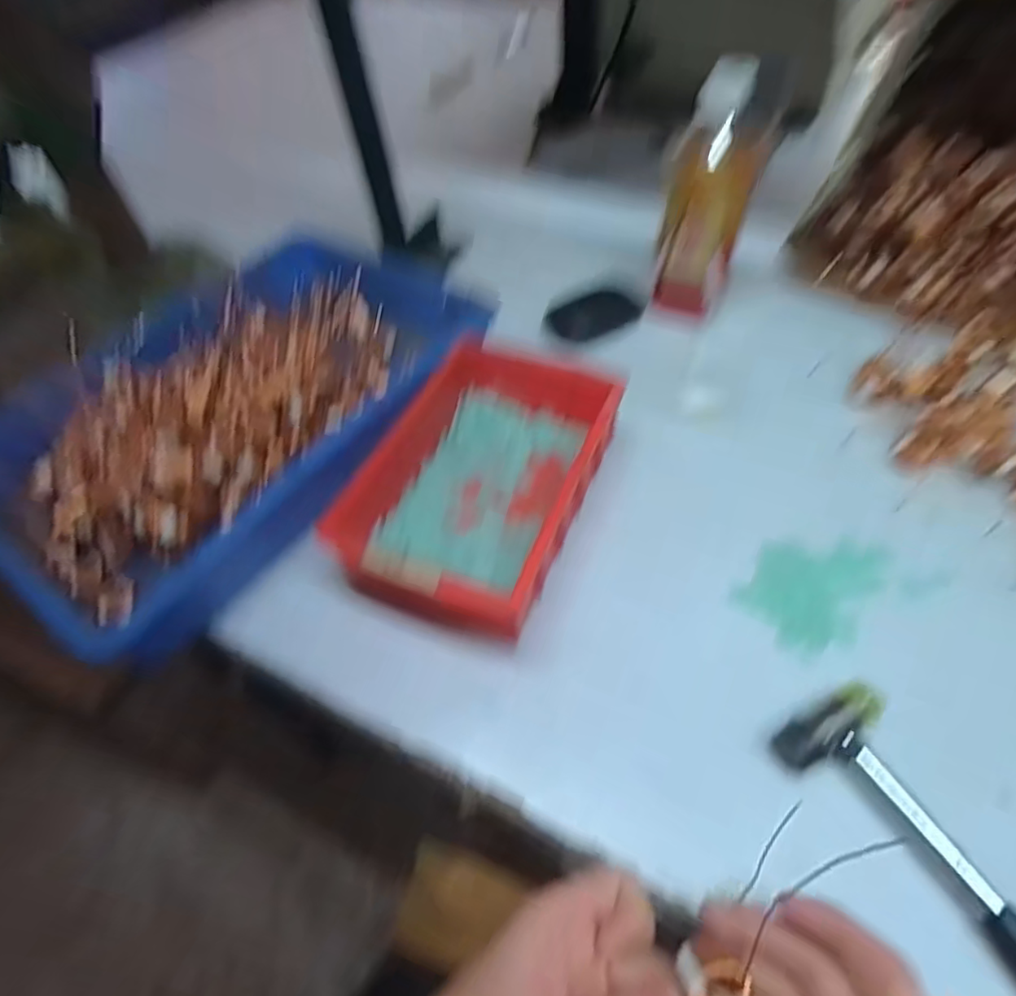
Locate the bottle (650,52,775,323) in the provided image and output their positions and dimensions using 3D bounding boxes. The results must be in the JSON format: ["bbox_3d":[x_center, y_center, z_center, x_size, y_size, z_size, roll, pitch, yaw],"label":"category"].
[{"bbox_3d":[0.158,-0.232,0.481,0.060,0.173,0.046,28,61,24],"label":"bottle"}]

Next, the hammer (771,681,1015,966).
[{"bbox_3d":[0.227,0.191,0.264,0.054,0.024,0.231,-31,56,-16],"label":"hammer"}]

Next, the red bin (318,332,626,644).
[{"bbox_3d":[-0.018,-0.009,0.411,0.129,0.065,0.201,18,57,18],"label":"red bin"}]

